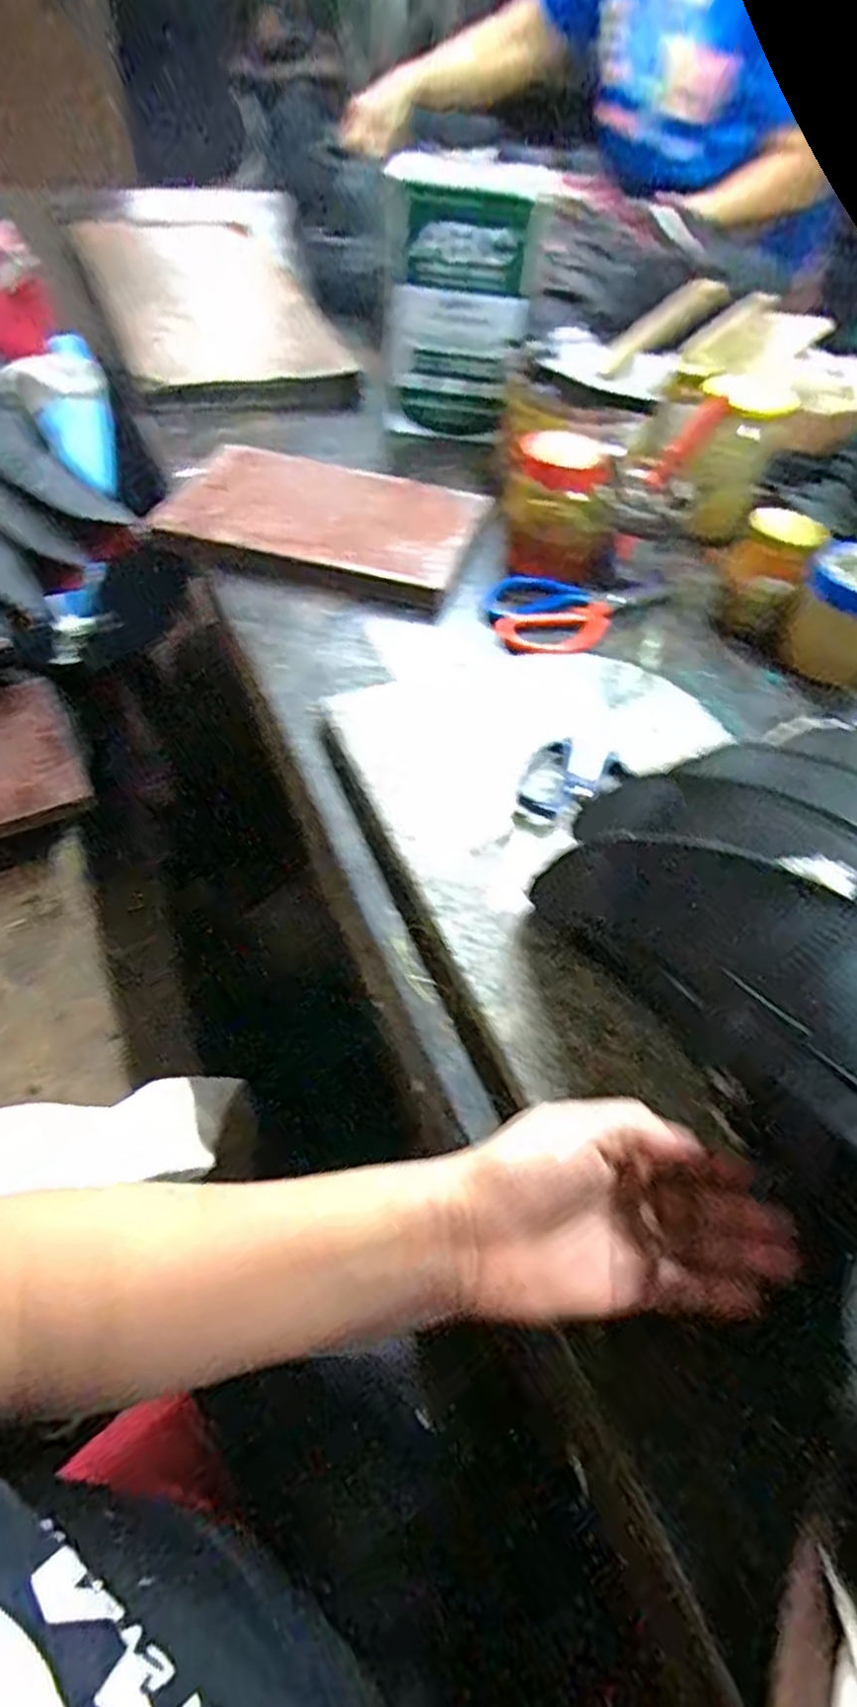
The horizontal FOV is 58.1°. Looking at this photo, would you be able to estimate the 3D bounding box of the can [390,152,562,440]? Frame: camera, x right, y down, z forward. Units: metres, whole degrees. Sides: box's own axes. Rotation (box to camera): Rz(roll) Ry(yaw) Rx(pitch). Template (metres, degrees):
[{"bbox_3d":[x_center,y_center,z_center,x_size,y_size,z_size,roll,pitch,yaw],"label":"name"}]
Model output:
[{"bbox_3d":[0.039,-0.581,0.820,0.129,0.236,0.110,19,53,9],"label":"can"}]

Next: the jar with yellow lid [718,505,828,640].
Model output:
[{"bbox_3d":[0.285,-0.233,0.656,0.064,0.093,0.052,26,54,15],"label":"jar with yellow lid"}]

